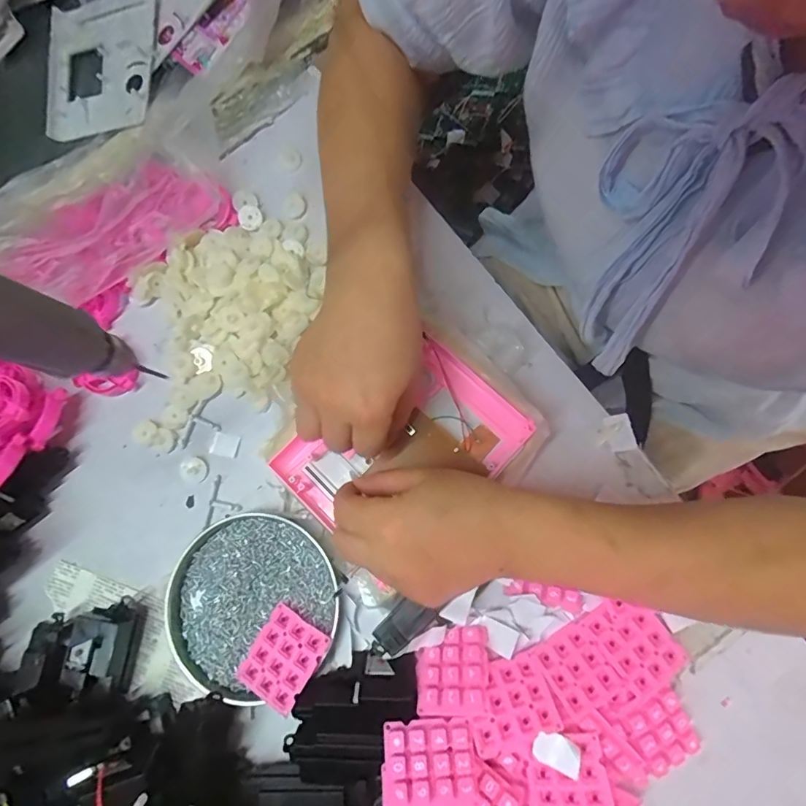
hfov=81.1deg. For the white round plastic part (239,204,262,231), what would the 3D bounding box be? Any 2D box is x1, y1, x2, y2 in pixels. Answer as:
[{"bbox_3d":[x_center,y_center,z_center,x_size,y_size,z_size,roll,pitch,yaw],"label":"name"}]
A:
[{"bbox_3d":[-0.146,-0.178,0.450,0.022,0.004,0.026,-29,77,-1],"label":"white round plastic part"}]

